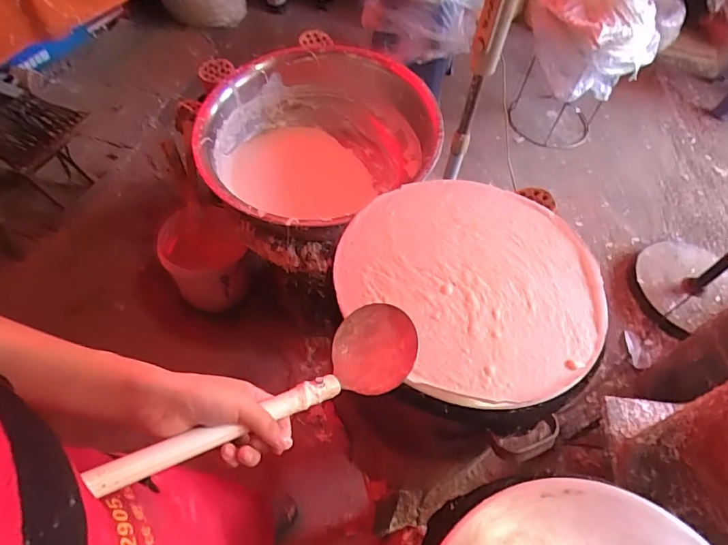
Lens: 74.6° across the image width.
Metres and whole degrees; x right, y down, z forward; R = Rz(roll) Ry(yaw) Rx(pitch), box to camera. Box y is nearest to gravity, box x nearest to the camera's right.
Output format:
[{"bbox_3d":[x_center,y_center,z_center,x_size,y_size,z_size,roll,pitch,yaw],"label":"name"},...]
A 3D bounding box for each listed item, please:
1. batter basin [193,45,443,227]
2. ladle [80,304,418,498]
[{"bbox_3d":[-0.118,-0.271,1.108,0.504,0.266,0.476,2,56,-3],"label":"batter basin"},{"bbox_3d":[-0.079,0.117,0.436,0.313,0.058,0.090,-20,58,-38],"label":"ladle"}]

